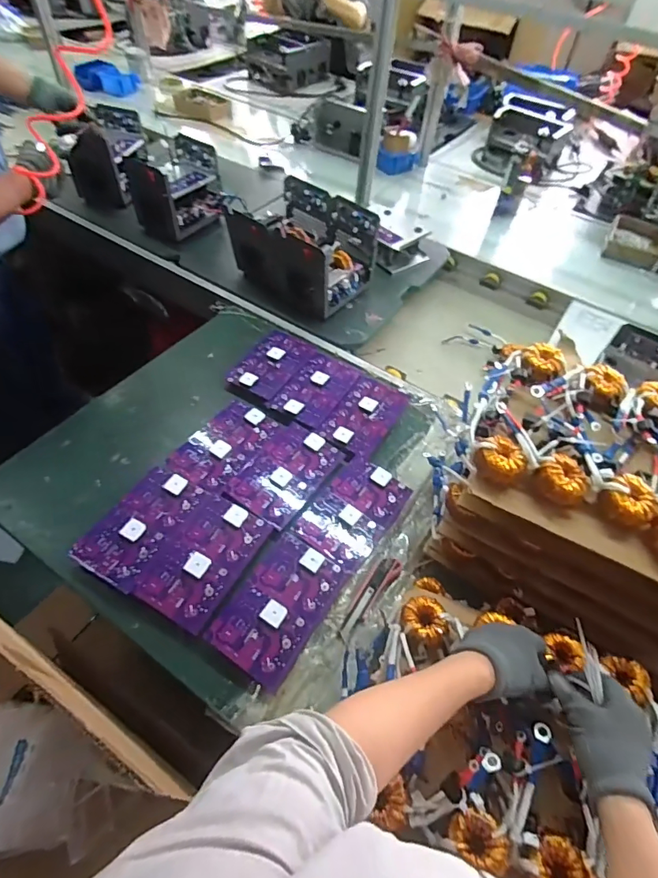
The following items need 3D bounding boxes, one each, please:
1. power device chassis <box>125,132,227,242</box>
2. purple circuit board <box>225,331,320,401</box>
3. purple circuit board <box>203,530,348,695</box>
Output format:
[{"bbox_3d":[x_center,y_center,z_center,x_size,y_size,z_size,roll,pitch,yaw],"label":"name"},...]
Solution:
[{"bbox_3d":[-0.421,-0.699,1.292,0.171,0.174,0.227,31,57,16],"label":"power device chassis"},{"bbox_3d":[-0.127,-0.168,1.013,0.128,0.013,0.197,31,56,18],"label":"purple circuit board"},{"bbox_3d":[-0.074,0.244,0.687,0.128,0.014,0.199,29,55,16],"label":"purple circuit board"}]

